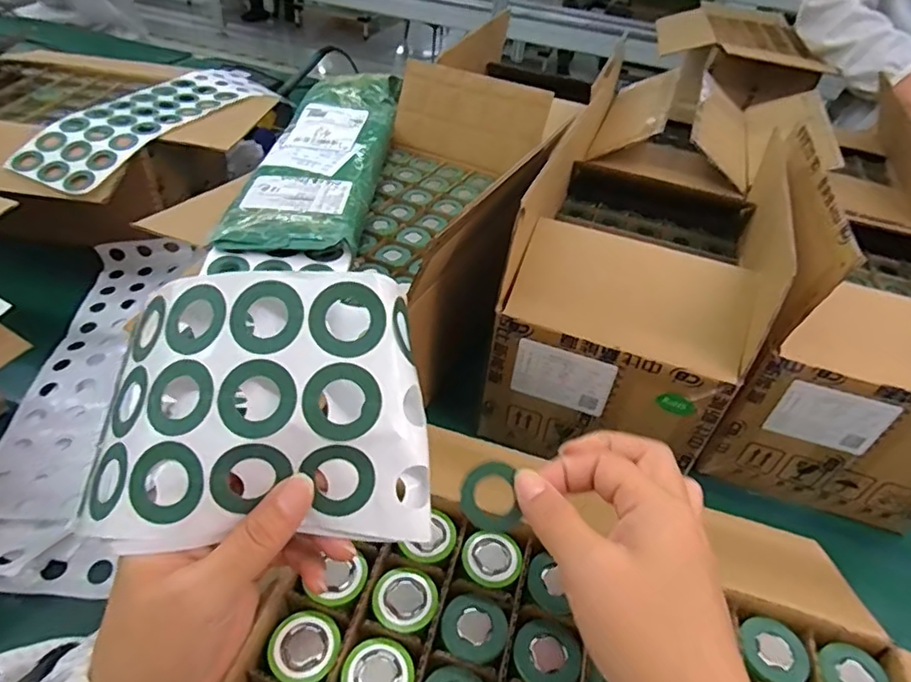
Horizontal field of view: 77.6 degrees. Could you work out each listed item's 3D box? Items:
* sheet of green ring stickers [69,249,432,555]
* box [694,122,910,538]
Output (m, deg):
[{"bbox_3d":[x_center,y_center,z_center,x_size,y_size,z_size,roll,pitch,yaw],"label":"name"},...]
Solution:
[{"bbox_3d":[-0.082,0.024,0.241,0.137,0.026,0.116,0,84,-1],"label":"sheet of green ring stickers"},{"bbox_3d":[0.390,-0.042,0.563,0.196,0.231,0.350,19,43,14],"label":"box"}]

